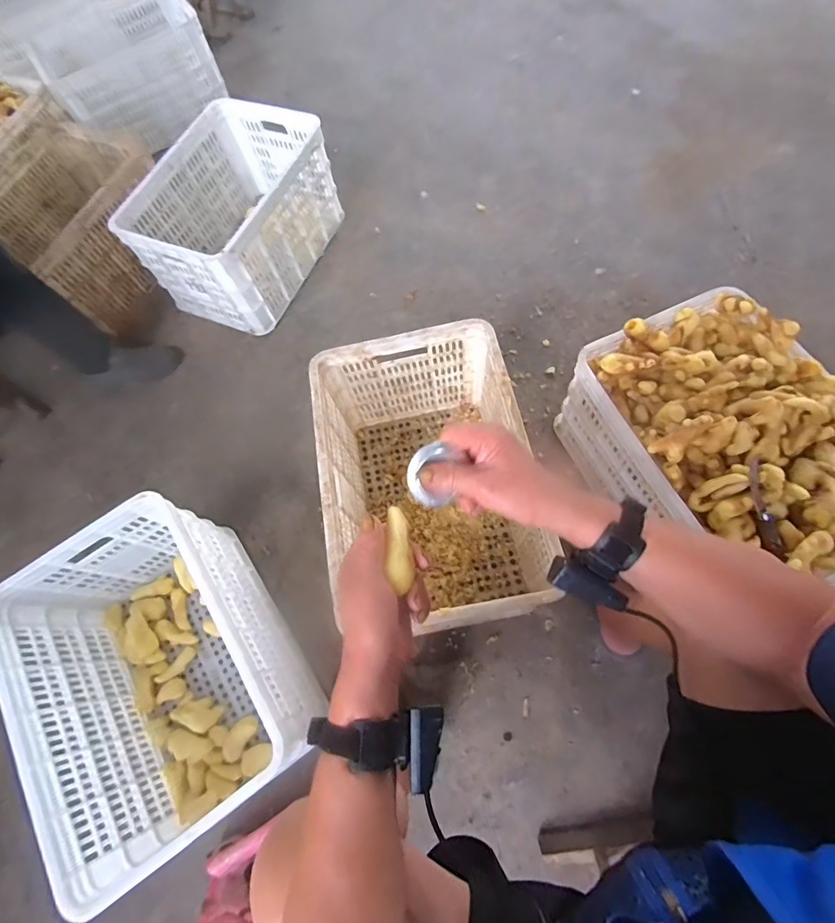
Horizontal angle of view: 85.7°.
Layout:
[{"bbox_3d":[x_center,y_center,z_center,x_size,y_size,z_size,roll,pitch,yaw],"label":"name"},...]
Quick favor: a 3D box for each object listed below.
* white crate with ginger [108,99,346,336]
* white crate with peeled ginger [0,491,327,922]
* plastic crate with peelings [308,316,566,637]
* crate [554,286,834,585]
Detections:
[{"bbox_3d":[-0.463,-0.643,1.182,0.327,0.247,0.478,22,71,11],"label":"white crate with ginger"},{"bbox_3d":[-0.438,0.364,0.804,0.334,0.274,0.501,-34,70,-11],"label":"white crate with peeled ginger"},{"bbox_3d":[0.013,0.026,0.886,0.349,0.280,0.472,-11,68,-2],"label":"plastic crate with peelings"},{"bbox_3d":[0.536,-0.017,0.835,0.328,0.309,0.486,-25,68,-5],"label":"crate"}]

